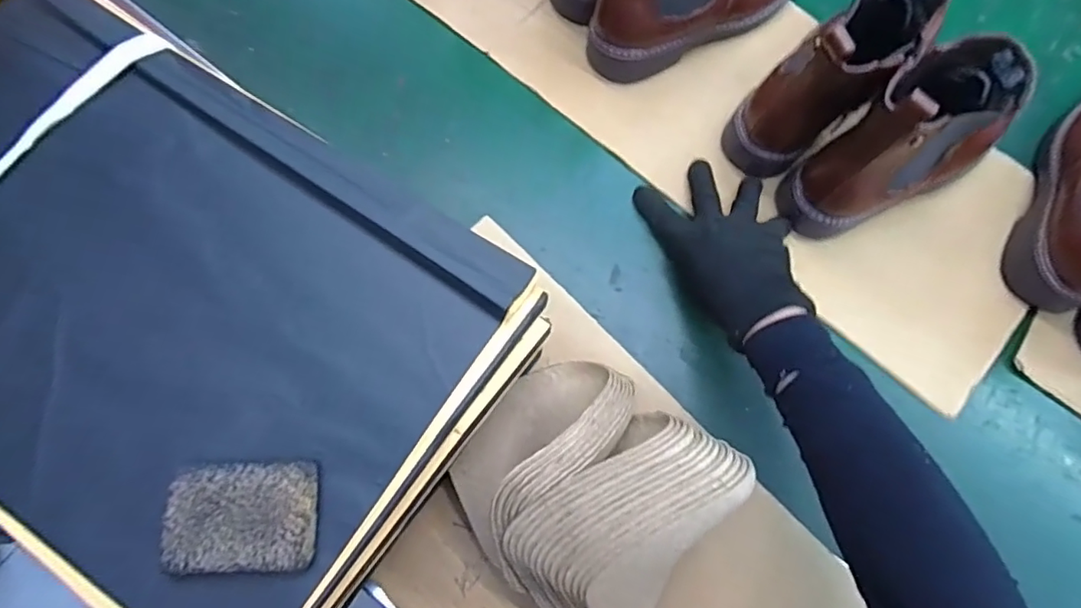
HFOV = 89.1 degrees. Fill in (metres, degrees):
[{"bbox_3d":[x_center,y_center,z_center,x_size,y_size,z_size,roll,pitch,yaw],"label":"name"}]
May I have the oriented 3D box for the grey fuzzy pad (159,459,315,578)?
[{"bbox_3d":[-0.143,0.102,0.264,0.068,0.009,0.048,-1,76,-1],"label":"grey fuzzy pad"}]

